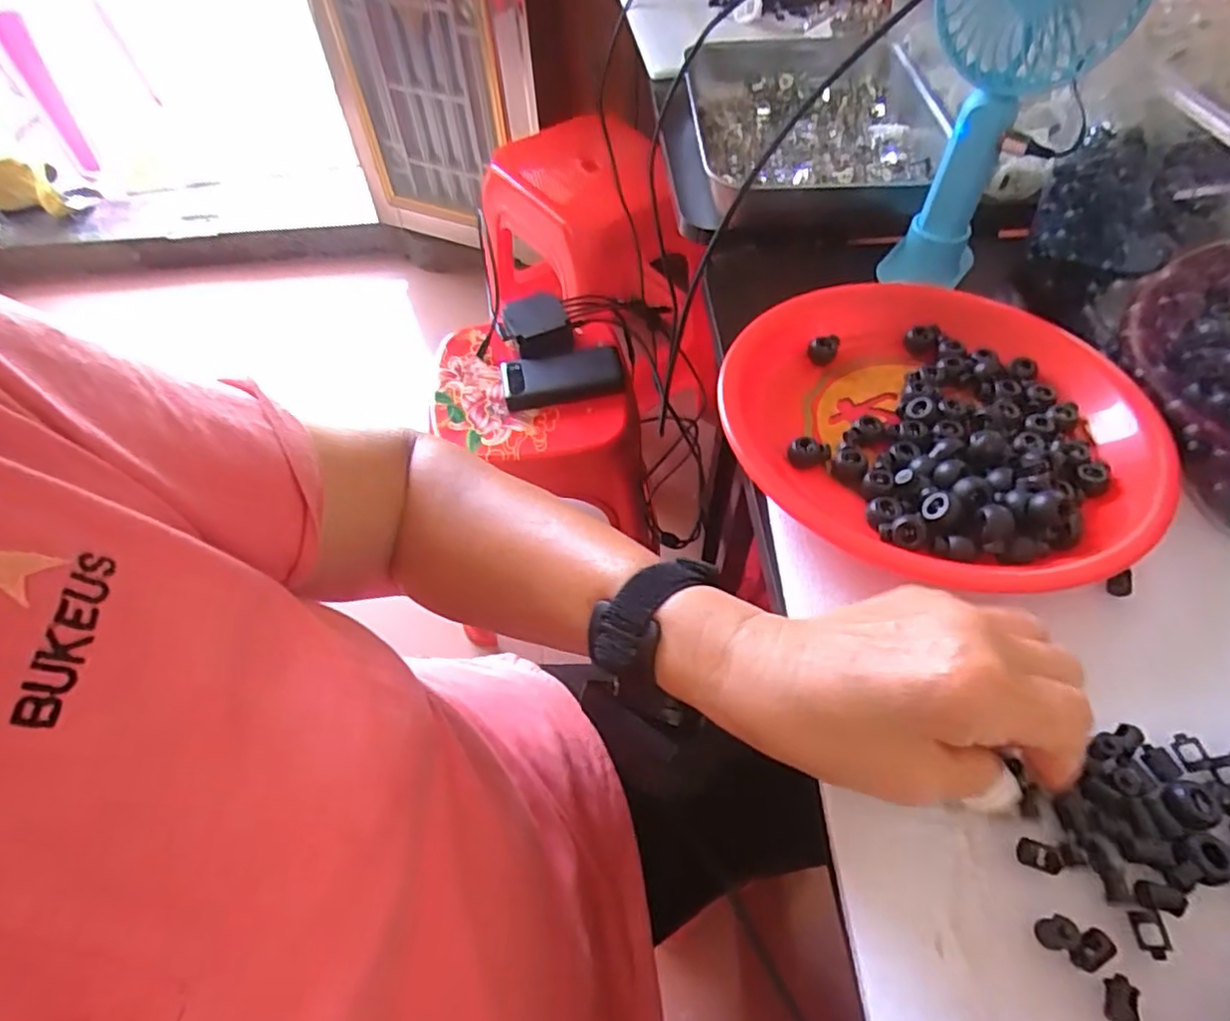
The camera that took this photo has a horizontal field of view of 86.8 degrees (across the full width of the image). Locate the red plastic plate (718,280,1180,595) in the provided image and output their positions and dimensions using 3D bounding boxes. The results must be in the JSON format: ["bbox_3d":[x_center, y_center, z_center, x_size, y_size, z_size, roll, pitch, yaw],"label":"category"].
[{"bbox_3d":[0.182,-0.058,0.365,0.235,0.035,0.221,-1,56,1],"label":"red plastic plate"}]

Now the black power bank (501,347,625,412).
[{"bbox_3d":[-0.067,-0.166,0.829,0.149,0.034,0.069,-6,56,-2],"label":"black power bank"}]

